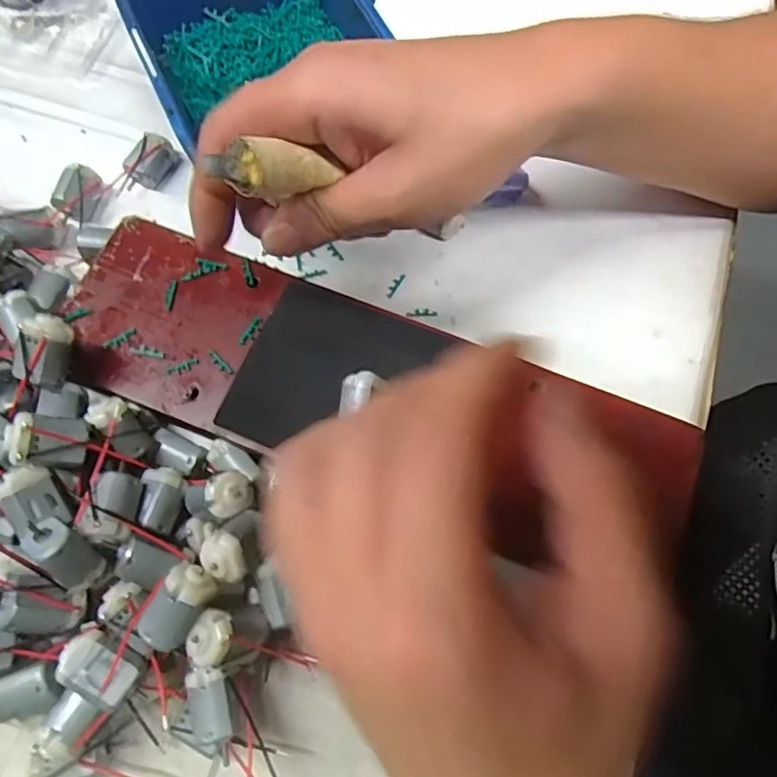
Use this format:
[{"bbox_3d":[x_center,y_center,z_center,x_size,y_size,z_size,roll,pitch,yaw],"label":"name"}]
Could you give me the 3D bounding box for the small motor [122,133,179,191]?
[{"bbox_3d":[-0.128,-0.123,0.308,0.022,0.016,0.024,26,74,8],"label":"small motor"}]

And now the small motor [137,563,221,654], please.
[{"bbox_3d":[-0.076,0.078,0.201,0.016,0.016,0.029,30,74,9],"label":"small motor"}]

